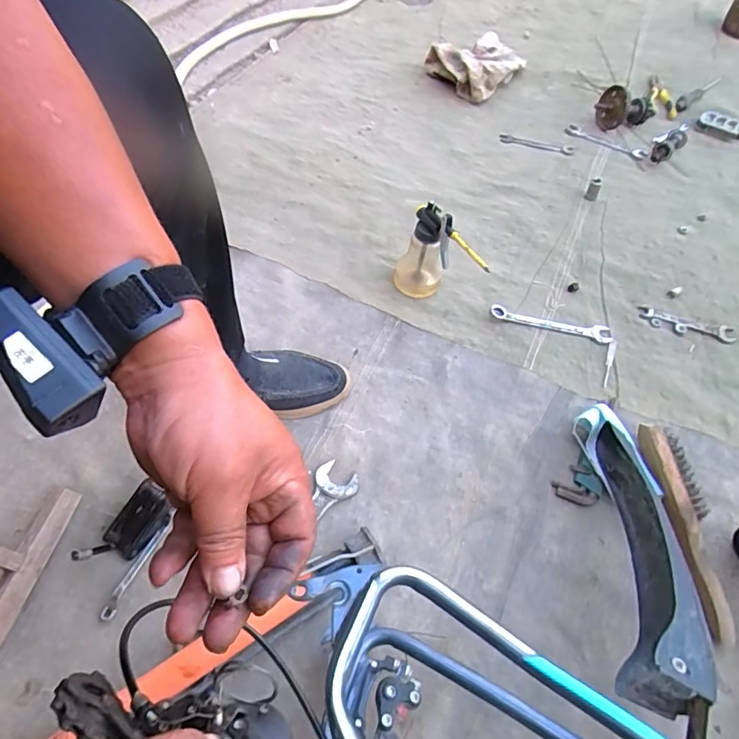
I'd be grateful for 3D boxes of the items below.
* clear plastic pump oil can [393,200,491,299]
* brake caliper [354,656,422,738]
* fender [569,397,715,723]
[{"bbox_3d":[0.104,-0.164,0.794,0.067,0.159,0.168,-25,60,-15],"label":"clear plastic pump oil can"},{"bbox_3d":[0.016,0.324,0.470,0.054,0.041,0.085,16,58,9],"label":"brake caliper"},{"bbox_3d":[0.303,0.195,0.580,0.072,0.108,0.348,6,41,4],"label":"fender"}]

